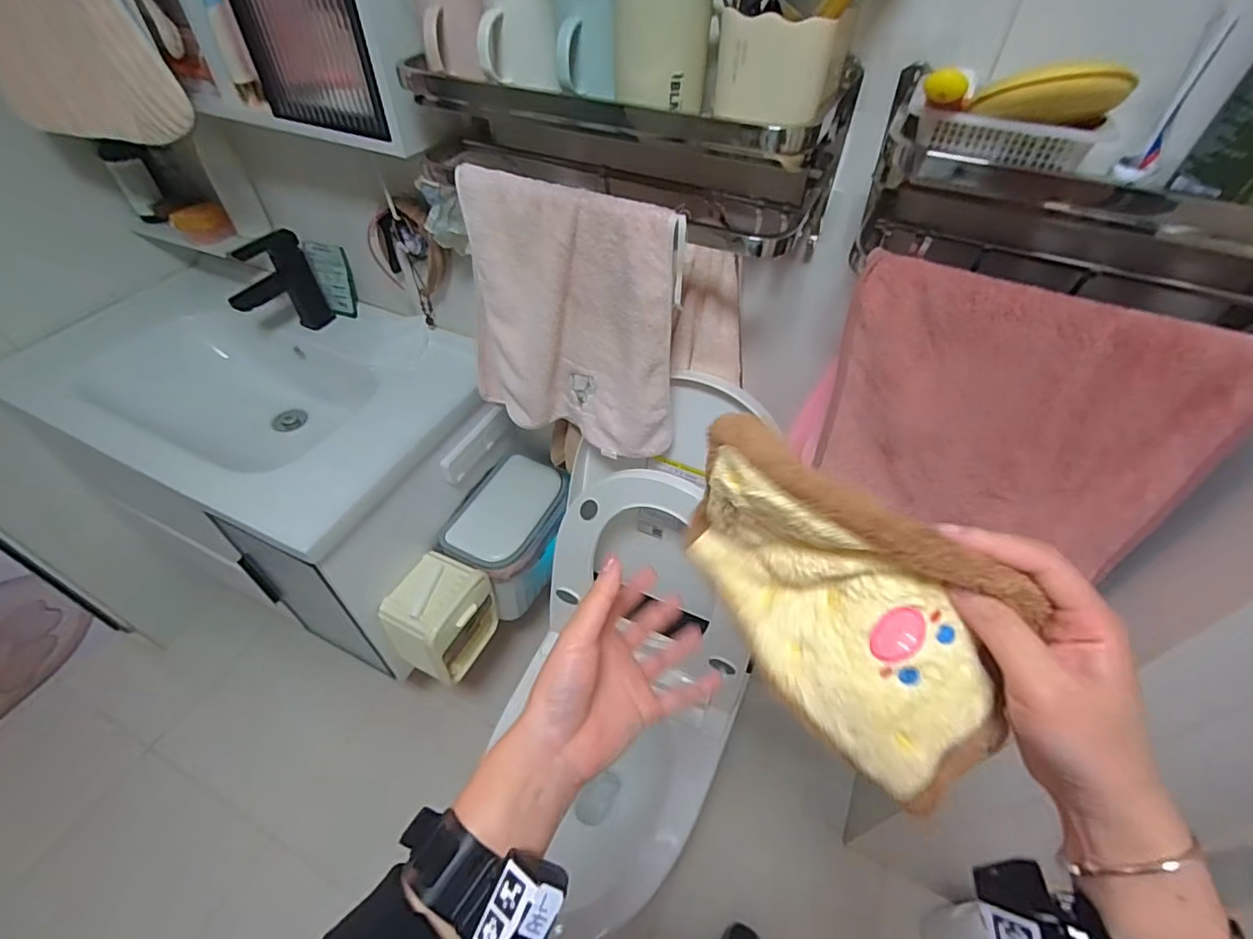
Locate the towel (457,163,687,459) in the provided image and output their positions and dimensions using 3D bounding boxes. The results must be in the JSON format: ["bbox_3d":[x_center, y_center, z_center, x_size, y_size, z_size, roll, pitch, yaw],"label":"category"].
[{"bbox_3d":[-0.077,-0.175,0.719,0.288,0.340,0.064,25,53,20],"label":"towel"}]

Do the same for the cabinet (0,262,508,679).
[{"bbox_3d":[-0.652,-0.058,1.105,0.723,0.440,0.461,23,52,18],"label":"cabinet"}]

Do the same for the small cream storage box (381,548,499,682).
[{"bbox_3d":[-0.331,0.277,1.036,0.132,0.198,0.163,20,51,16],"label":"small cream storage box"}]

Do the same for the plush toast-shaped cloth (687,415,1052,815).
[{"bbox_3d":[0.118,0.063,0.298,0.079,0.129,0.180,-22,52,-19],"label":"plush toast-shaped cloth"}]

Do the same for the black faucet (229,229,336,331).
[{"bbox_3d":[-0.652,-0.334,1.047,0.153,0.170,0.050,-33,56,-26],"label":"black faucet"}]

